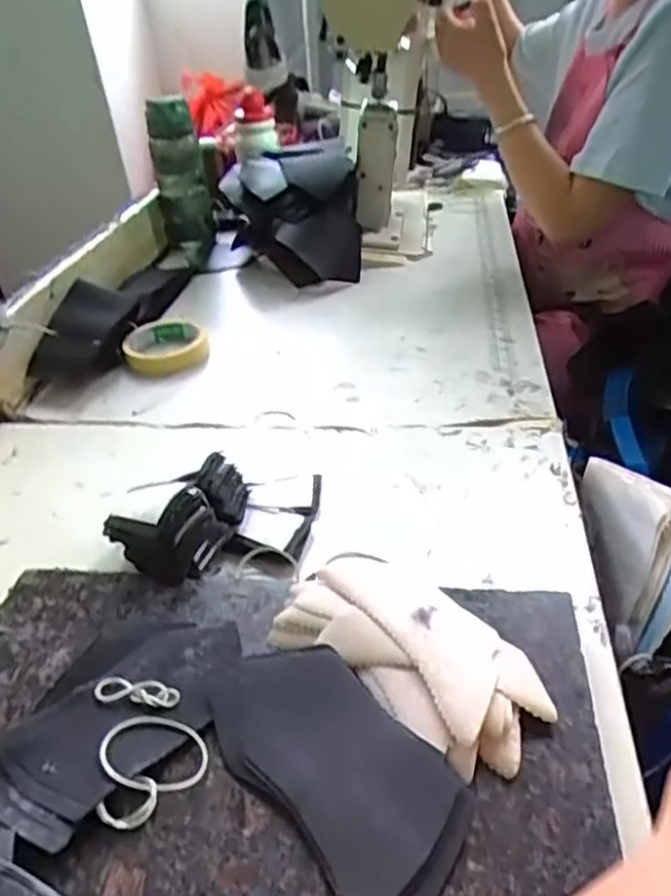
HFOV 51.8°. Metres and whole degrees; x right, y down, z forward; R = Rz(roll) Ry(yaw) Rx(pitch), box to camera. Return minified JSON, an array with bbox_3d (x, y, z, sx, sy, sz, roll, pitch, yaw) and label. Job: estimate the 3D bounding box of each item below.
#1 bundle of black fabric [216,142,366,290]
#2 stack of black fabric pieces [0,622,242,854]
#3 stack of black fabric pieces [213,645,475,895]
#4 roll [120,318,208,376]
[{"bbox_3d":[-0.057,-0.309,0.932,0.173,0.135,0.210,-5,35,0],"label":"bundle of black fabric"},{"bbox_3d":[-0.115,0.138,0.370,0.084,0.010,0.138,26,45,36],"label":"stack of black fabric pieces"},{"bbox_3d":[-0.002,0.151,0.340,0.078,0.009,0.147,-28,41,-29],"label":"stack of black fabric pieces"},{"bbox_3d":[-0.194,-0.115,0.792,0.093,0.032,0.093,-3,36,2],"label":"roll"}]

